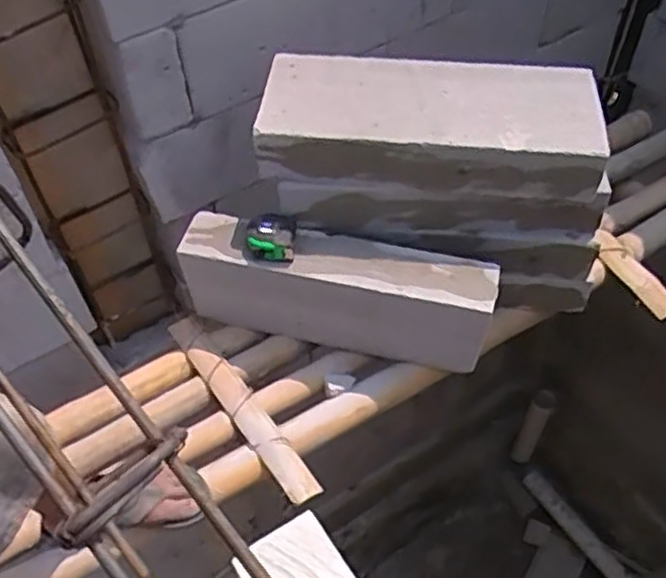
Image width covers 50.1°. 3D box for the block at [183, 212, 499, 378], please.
[{"bbox_3d":[0.005,0.009,1.259,0.534,0.216,0.118,13,53,13],"label":"block"}]

